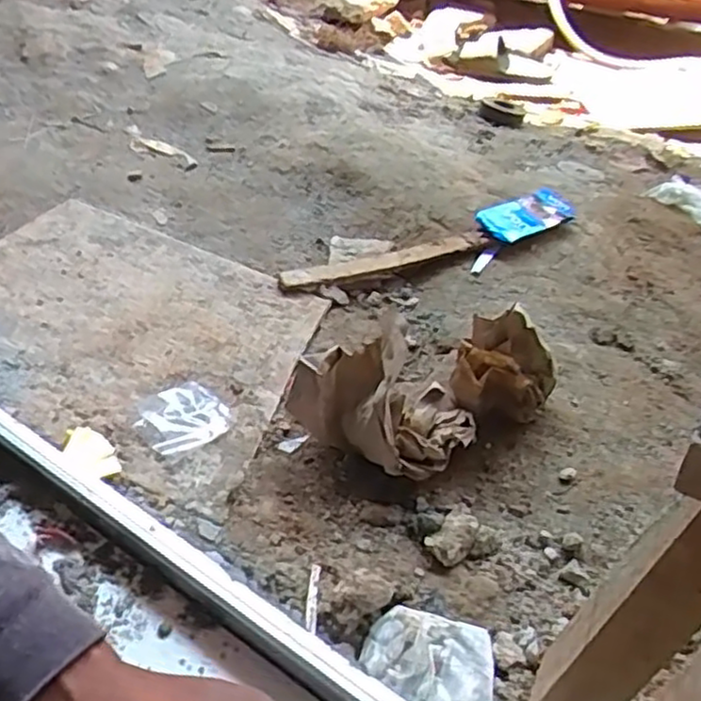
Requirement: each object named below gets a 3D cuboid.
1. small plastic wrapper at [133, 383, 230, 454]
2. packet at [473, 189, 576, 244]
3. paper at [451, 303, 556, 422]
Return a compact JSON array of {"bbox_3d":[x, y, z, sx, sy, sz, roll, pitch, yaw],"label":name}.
[{"bbox_3d":[-0.142,0.055,0.606,0.069,0.017,0.060,-29,53,-35],"label":"small plastic wrapper"},{"bbox_3d":[0.206,-0.158,0.835,0.111,0.032,0.049,-16,46,-25],"label":"packet"},{"bbox_3d":[0.133,0.014,0.613,0.086,0.073,0.083,13,41,5],"label":"paper"}]

